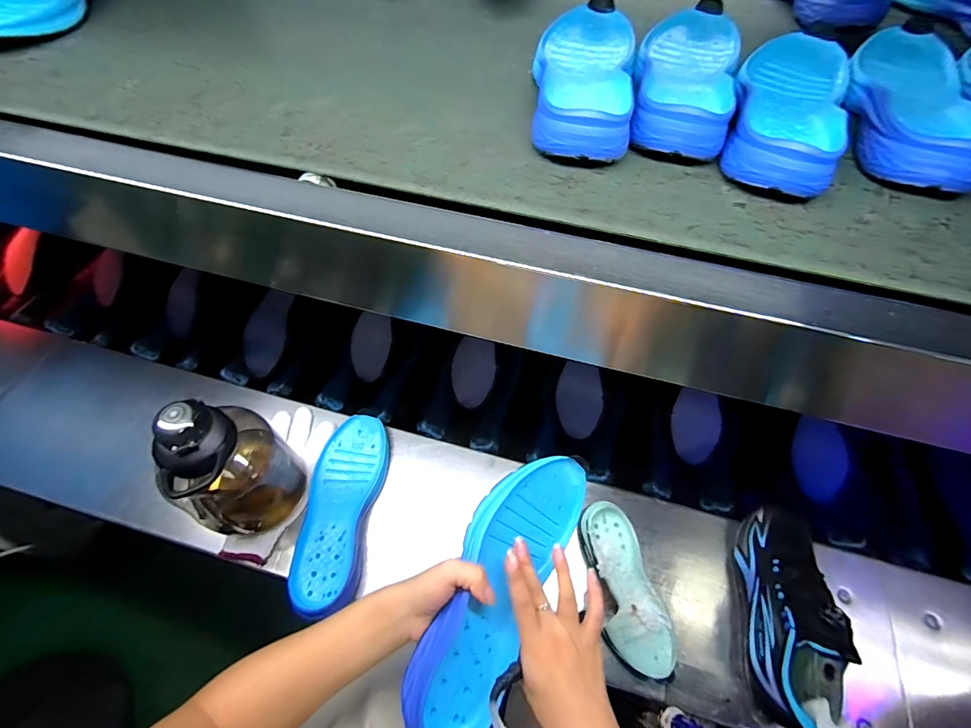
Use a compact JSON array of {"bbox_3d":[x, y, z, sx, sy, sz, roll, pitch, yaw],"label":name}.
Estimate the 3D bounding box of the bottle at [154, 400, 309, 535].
[{"bbox_3d":[-0.296,0.127,0.504,0.109,0.211,0.099,-34,66,-21],"label":"bottle"}]

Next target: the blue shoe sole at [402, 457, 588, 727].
[{"bbox_3d":[0.014,0.199,0.391,0.096,0.042,0.256,38,69,-22],"label":"blue shoe sole"}]

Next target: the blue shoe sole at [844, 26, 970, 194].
[{"bbox_3d":[0.384,-0.244,0.384,0.090,0.036,0.256,23,60,11],"label":"blue shoe sole"}]

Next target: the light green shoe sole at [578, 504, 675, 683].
[{"bbox_3d":[0.175,0.282,0.544,0.080,0.035,0.197,-9,59,-8],"label":"light green shoe sole"}]

